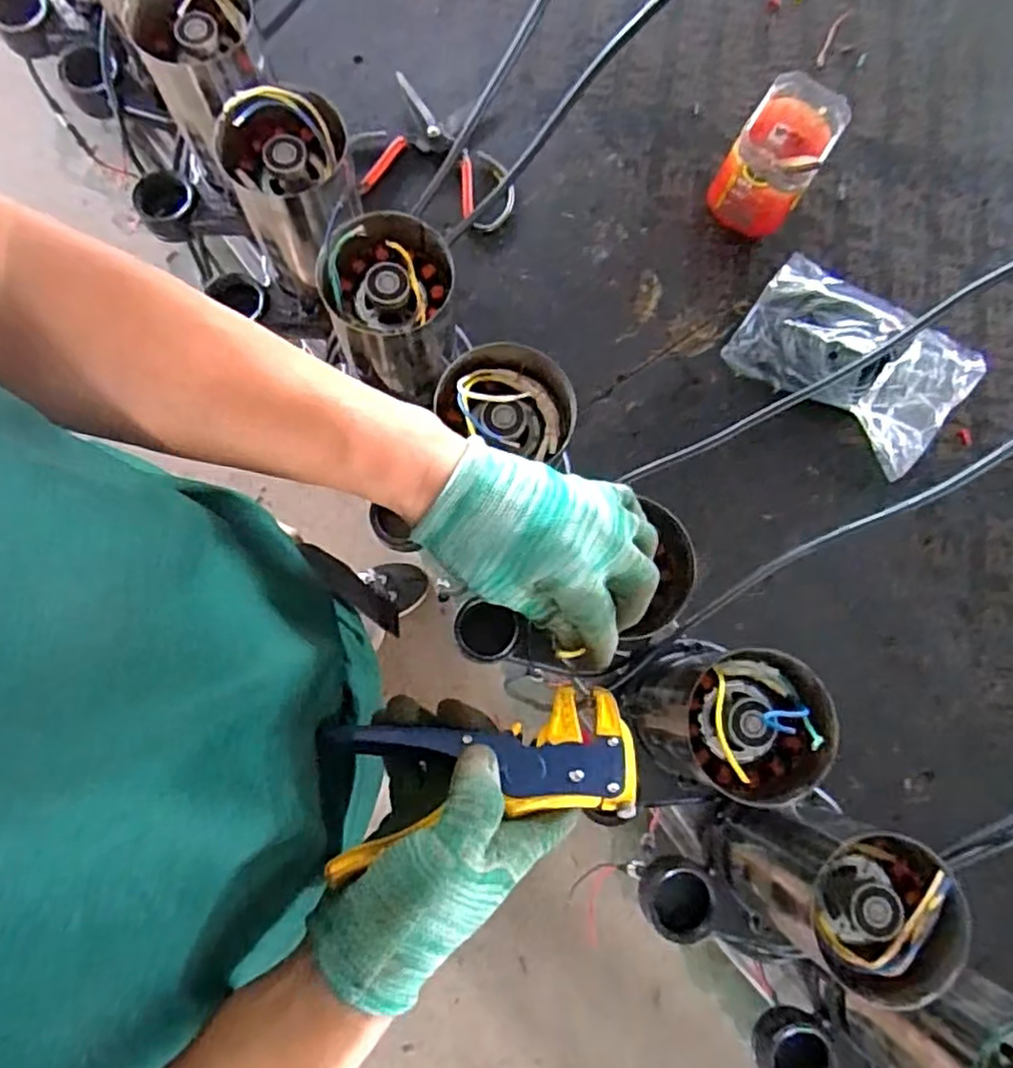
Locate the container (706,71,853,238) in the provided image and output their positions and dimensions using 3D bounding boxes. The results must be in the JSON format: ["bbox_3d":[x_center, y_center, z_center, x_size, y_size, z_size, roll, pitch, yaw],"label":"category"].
[{"bbox_3d":[0.250,-0.347,0.649,0.081,0.098,0.102,33,79,6],"label":"container"}]

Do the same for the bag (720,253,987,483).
[{"bbox_3d":[0.319,-0.163,0.642,0.202,0.042,0.132,36,79,6],"label":"bag"}]

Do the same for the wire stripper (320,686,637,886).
[{"bbox_3d":[-0.013,0.129,0.384,0.162,0.024,0.066,-8,50,-6],"label":"wire stripper"}]

